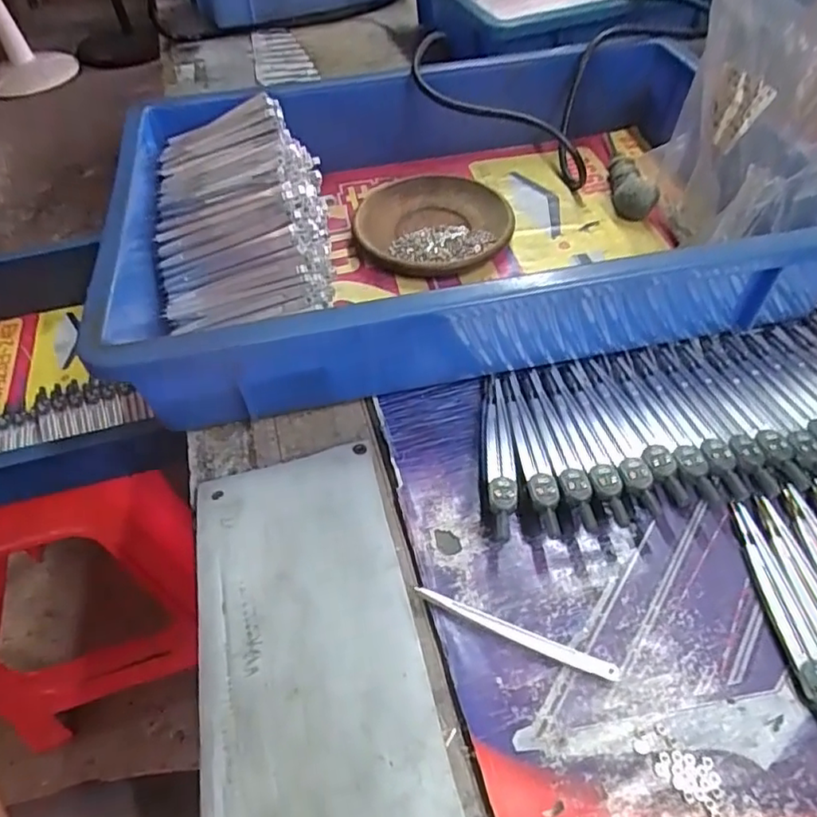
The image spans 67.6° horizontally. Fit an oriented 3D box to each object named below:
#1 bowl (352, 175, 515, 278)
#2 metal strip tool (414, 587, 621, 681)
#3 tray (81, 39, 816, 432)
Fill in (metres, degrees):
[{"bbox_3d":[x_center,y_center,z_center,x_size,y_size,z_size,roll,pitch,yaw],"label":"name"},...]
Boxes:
[{"bbox_3d":[0.019,-0.135,0.453,0.111,0.017,0.114,-2,51,2],"label":"bowl"},{"bbox_3d":[0.047,0.099,0.271,0.090,0.004,0.008,18,54,17],"label":"metal strip tool"},{"bbox_3d":[0.028,-0.142,0.421,0.437,0.074,0.286,-11,51,-5],"label":"tray"}]

